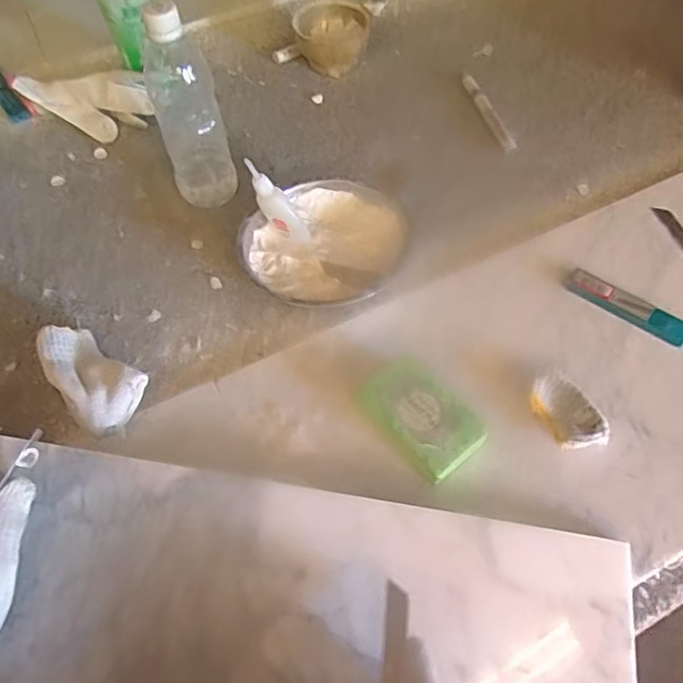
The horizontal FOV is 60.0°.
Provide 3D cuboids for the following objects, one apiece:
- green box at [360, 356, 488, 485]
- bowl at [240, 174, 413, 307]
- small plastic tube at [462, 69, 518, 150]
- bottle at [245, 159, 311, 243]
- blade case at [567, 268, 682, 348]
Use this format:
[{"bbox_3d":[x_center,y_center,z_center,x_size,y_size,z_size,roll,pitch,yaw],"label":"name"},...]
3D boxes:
[{"bbox_3d":[0.063,0.061,0.480,0.062,0.025,0.099,-35,64,-17],"label":"green box"},{"bbox_3d":[-0.018,-0.090,0.577,0.146,0.037,0.153,-1,59,2],"label":"bowl"},{"bbox_3d":[0.175,-0.280,0.714,0.019,0.007,0.145,-16,60,-7],"label":"small plastic tube"},{"bbox_3d":[-0.066,-0.128,0.556,0.029,0.092,0.018,-2,50,37],"label":"bottle"},{"bbox_3d":[0.264,-0.033,0.546,0.112,0.009,0.027,34,66,20],"label":"blade case"}]

